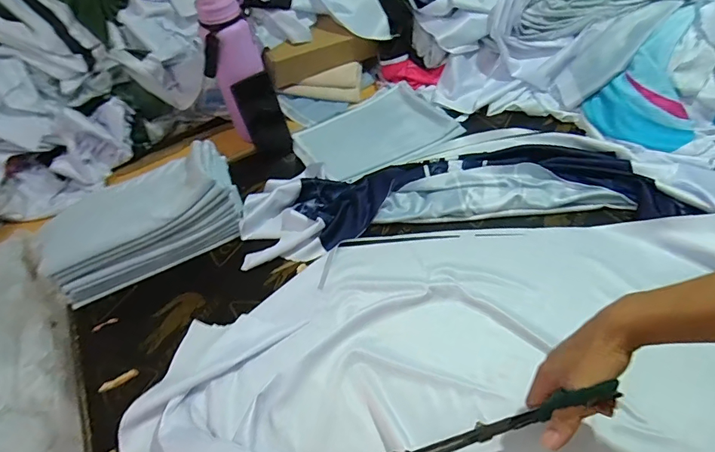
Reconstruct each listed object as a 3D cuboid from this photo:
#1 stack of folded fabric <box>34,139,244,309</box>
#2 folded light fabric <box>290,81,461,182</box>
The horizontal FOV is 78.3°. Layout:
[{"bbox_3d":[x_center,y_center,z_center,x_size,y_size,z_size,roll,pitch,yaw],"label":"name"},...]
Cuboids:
[{"bbox_3d":[-0.354,-0.027,0.725,0.309,0.115,0.186,-26,52,-14],"label":"stack of folded fabric"},{"bbox_3d":[0.032,-0.197,0.892,0.306,0.018,0.196,-26,52,-15],"label":"folded light fabric"}]

